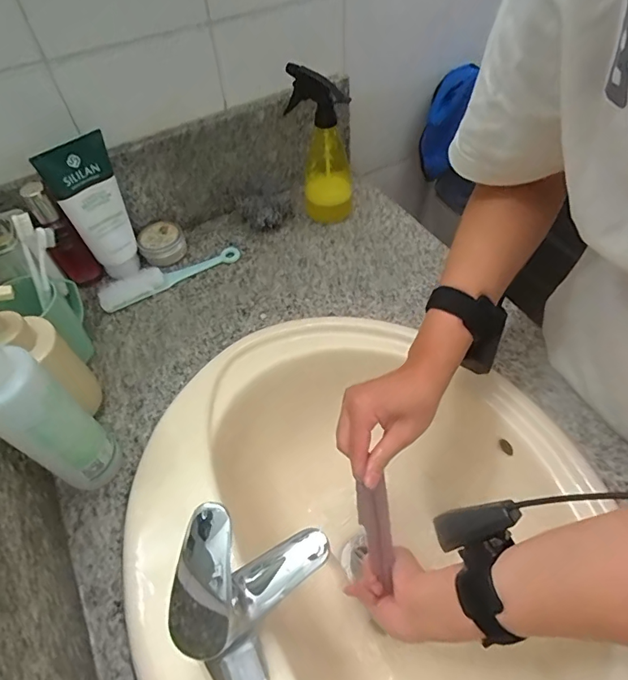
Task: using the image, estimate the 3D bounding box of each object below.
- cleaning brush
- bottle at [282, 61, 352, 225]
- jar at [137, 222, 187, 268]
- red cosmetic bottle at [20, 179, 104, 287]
[{"bbox_3d":[-0.206,-0.096,0.652,0.204,0.027,0.031,-28,56,-15],"label":"cleaning brush"},{"bbox_3d":[0.011,-0.280,0.659,0.083,0.209,0.075,-3,53,3],"label":"bottle"},{"bbox_3d":[-0.226,-0.141,0.677,0.065,0.040,0.059,-26,56,-14],"label":"jar"},{"bbox_3d":[-0.334,-0.136,0.599,0.044,0.149,0.035,-34,58,-19],"label":"red cosmetic bottle"}]

